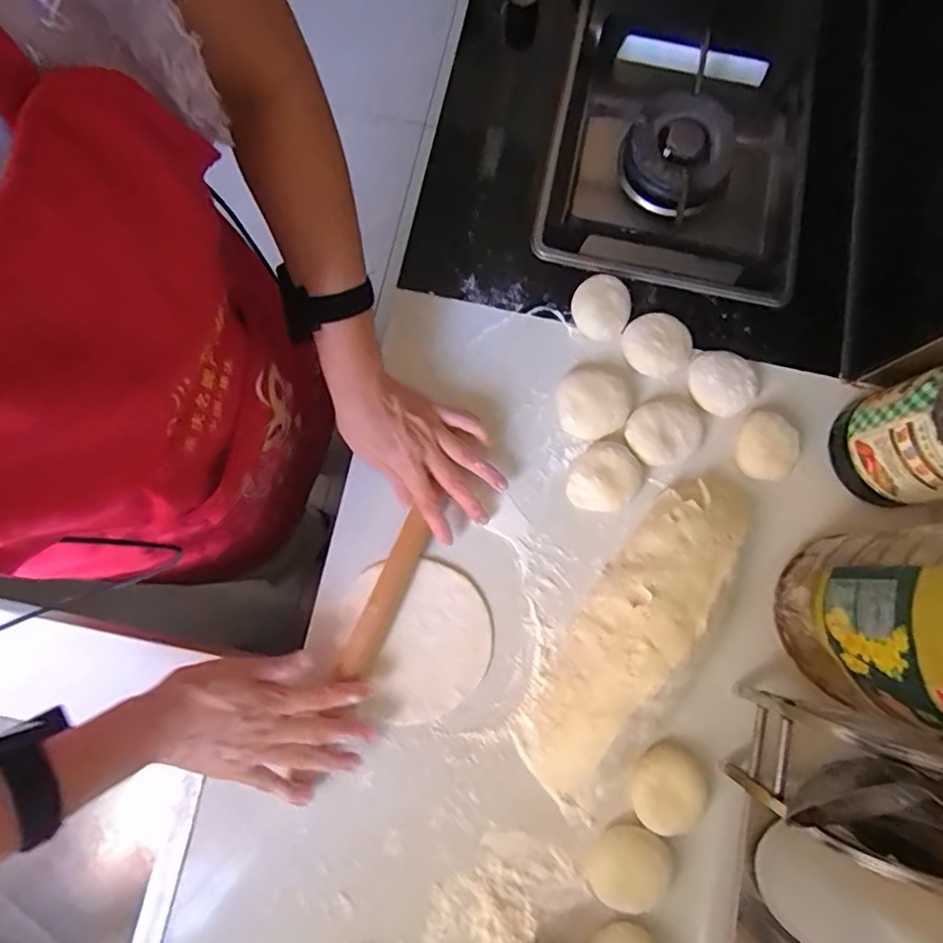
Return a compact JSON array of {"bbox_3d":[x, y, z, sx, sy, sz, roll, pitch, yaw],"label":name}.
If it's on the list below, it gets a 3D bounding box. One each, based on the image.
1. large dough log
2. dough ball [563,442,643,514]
[{"bbox_3d":[0.148,0.136,0.505,0.082,0.063,0.315,36,80,5],"label":"large dough log"},{"bbox_3d":[0.132,0.006,0.551,0.063,0.027,0.073,43,81,8],"label":"dough ball"}]

